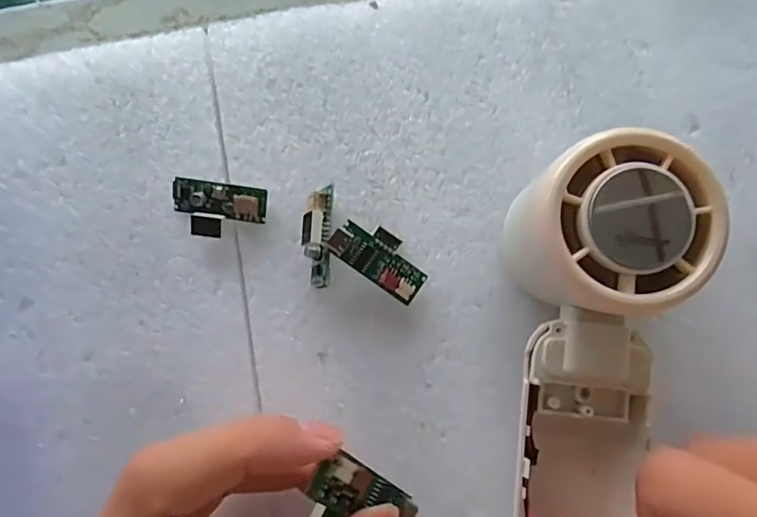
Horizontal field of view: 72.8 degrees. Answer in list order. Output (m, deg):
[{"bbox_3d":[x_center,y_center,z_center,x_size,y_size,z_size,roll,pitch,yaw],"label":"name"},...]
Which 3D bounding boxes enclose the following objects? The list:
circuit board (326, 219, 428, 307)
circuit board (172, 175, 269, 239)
[{"bbox_3d":[0.001,-0.001,0.196,0.038,0.009,0.020,36,79,-9],"label":"circuit board"},{"bbox_3d":[-0.065,-0.019,0.204,0.038,0.008,0.022,12,77,3],"label":"circuit board"}]

